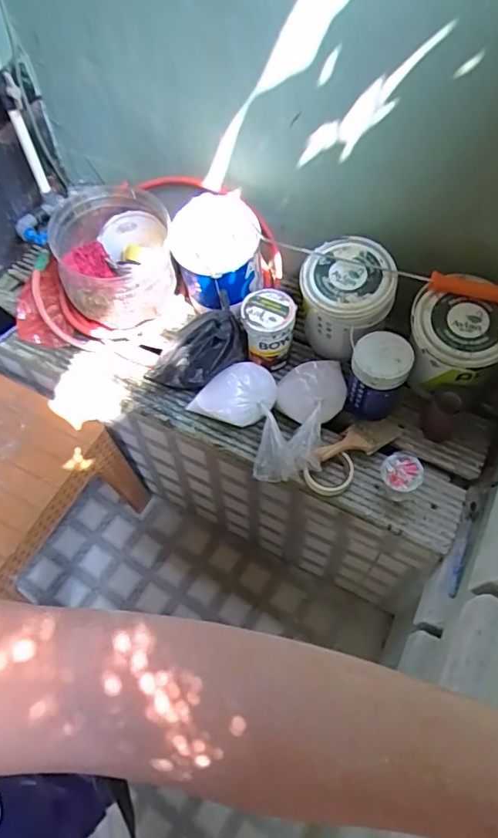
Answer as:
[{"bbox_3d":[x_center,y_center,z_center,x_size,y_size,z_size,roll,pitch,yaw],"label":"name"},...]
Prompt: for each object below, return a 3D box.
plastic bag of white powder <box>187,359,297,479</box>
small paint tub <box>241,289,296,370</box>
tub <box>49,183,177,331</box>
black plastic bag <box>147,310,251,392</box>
[{"bbox_3d":[0.002,0.011,1.056,0.165,0.103,0.239,-25,62,-13],"label":"plastic bag of white powder"},{"bbox_3d":[0.040,-0.185,1.130,0.103,0.146,0.099,0,59,1],"label":"small paint tub"},{"bbox_3d":[-0.286,-0.347,1.166,0.233,0.173,0.249,0,59,1],"label":"tub"},{"bbox_3d":[-0.100,-0.130,1.114,0.221,0.153,0.106,-18,61,-10],"label":"black plastic bag"}]

